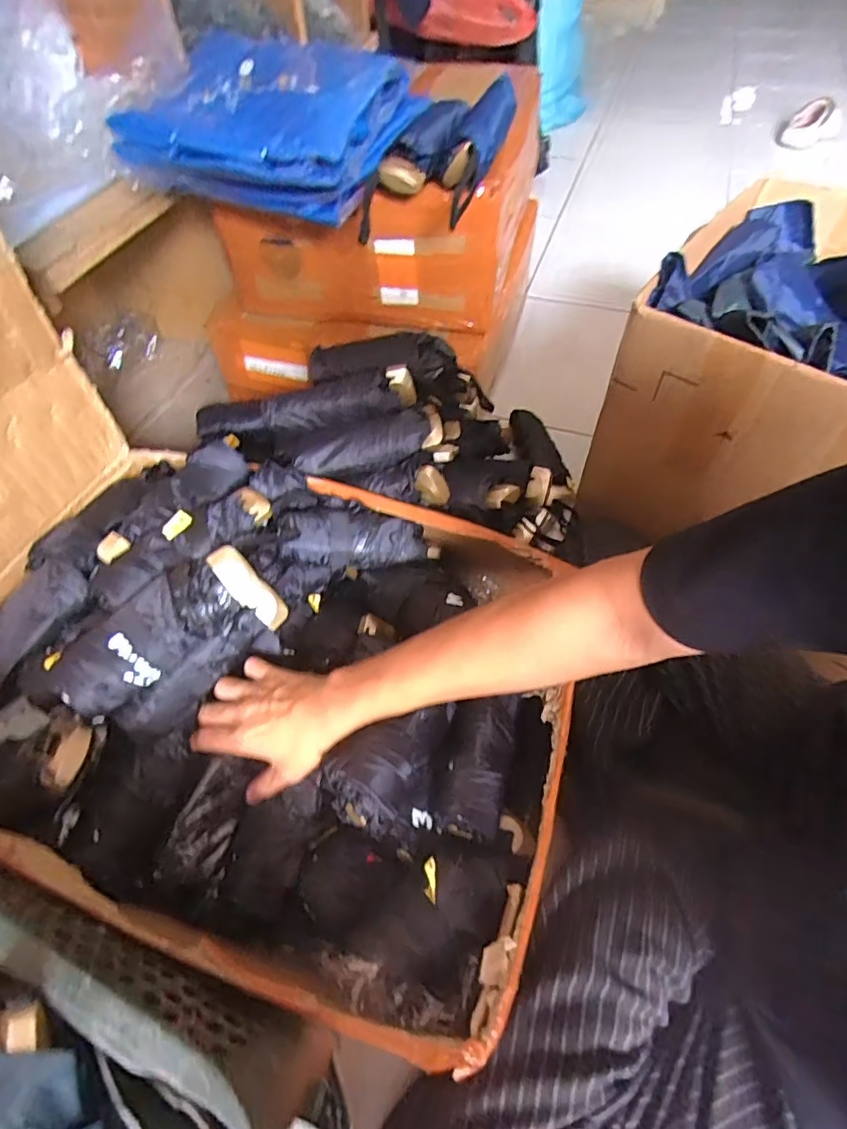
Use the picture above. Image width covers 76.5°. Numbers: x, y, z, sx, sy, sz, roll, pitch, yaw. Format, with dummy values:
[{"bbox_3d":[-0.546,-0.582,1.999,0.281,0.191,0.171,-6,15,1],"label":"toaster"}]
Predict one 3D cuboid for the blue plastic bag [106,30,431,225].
[{"bbox_3d":[-0.174,-0.506,0.623,0.294,0.090,0.278,12,56,11],"label":"blue plastic bag"}]

